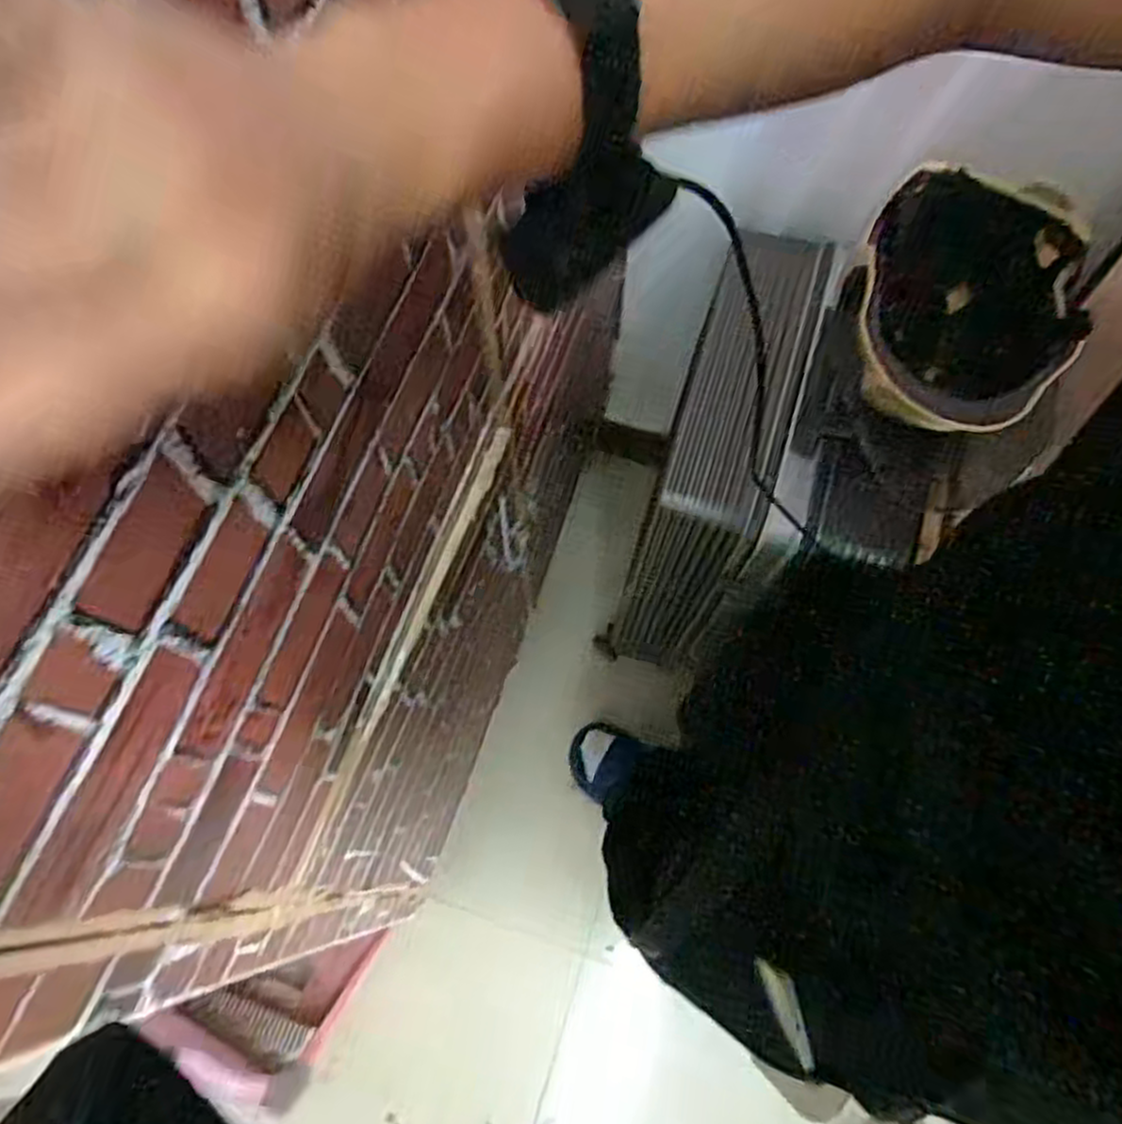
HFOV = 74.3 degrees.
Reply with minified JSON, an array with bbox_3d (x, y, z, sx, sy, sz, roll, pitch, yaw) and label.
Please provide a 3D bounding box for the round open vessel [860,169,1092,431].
[{"bbox_3d":[0.388,-0.233,0.733,0.198,0.176,0.247,25,70,9],"label":"round open vessel"}]

